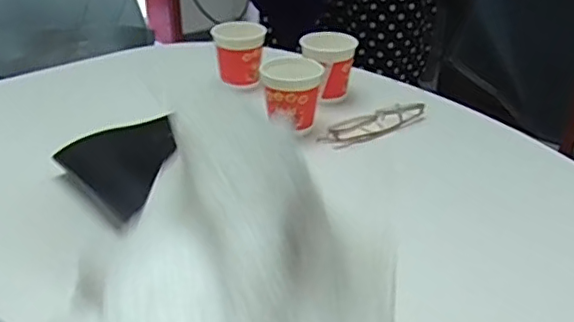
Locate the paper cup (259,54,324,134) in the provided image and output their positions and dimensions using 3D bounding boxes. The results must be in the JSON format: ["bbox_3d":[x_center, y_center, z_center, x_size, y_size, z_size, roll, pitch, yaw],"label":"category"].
[{"bbox_3d":[0.006,-0.076,0.643,0.064,0.076,0.066,7,31,10],"label":"paper cup"}]

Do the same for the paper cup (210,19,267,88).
[{"bbox_3d":[-0.063,-0.141,0.748,0.066,0.067,0.064,-1,31,-3],"label":"paper cup"}]

